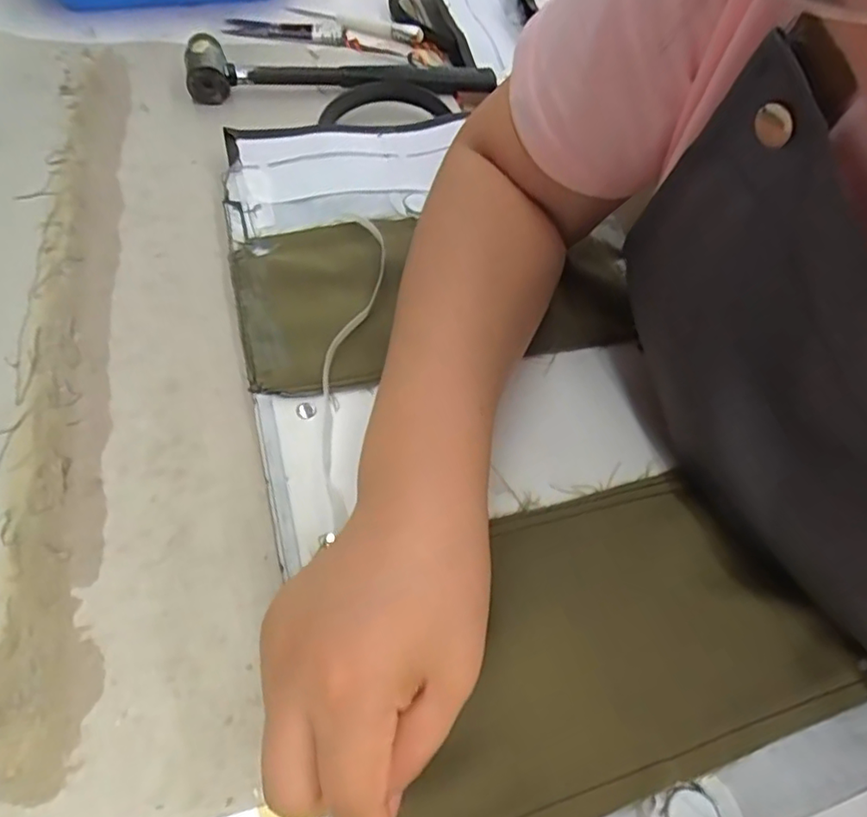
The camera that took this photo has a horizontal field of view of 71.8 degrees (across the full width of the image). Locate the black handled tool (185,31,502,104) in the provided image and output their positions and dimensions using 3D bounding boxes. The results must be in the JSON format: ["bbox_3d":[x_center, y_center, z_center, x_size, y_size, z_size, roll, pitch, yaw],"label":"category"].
[{"bbox_3d":[-0.069,-0.271,0.478,0.240,0.030,0.047,-9,58,-12],"label":"black handled tool"}]

